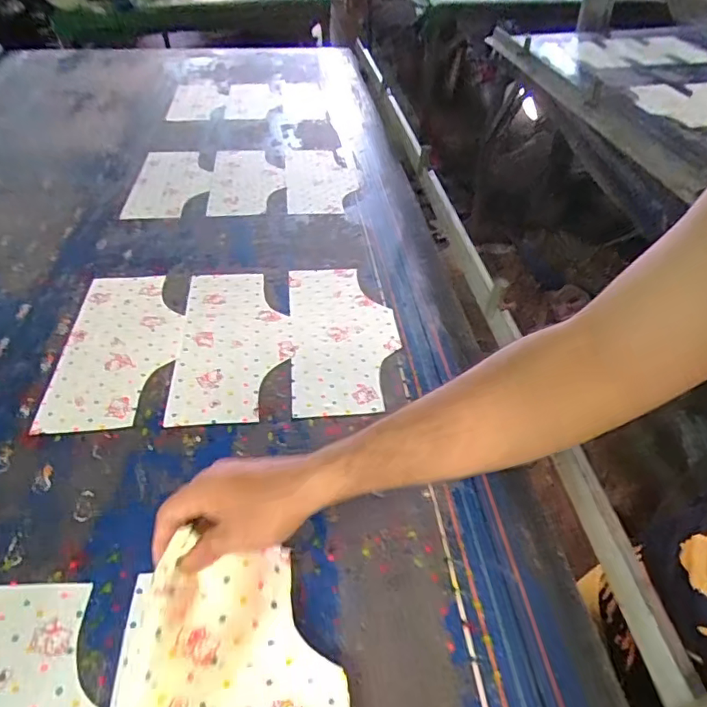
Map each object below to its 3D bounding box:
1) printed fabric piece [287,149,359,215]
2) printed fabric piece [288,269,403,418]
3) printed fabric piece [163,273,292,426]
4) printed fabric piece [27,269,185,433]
[{"bbox_3d":[-0.068,-0.378,1.130,0.149,0.014,0.331,1,38,-9],"label":"printed fabric piece"},{"bbox_3d":[-0.014,-0.036,0.750,0.148,0.008,0.307,-3,42,-5],"label":"printed fabric piece"},{"bbox_3d":[-0.167,-0.027,0.735,0.150,0.005,0.308,-4,42,-6],"label":"printed fabric piece"},{"bbox_3d":[-0.321,-0.021,0.727,0.152,0.006,0.315,-5,42,-7],"label":"printed fabric piece"}]

